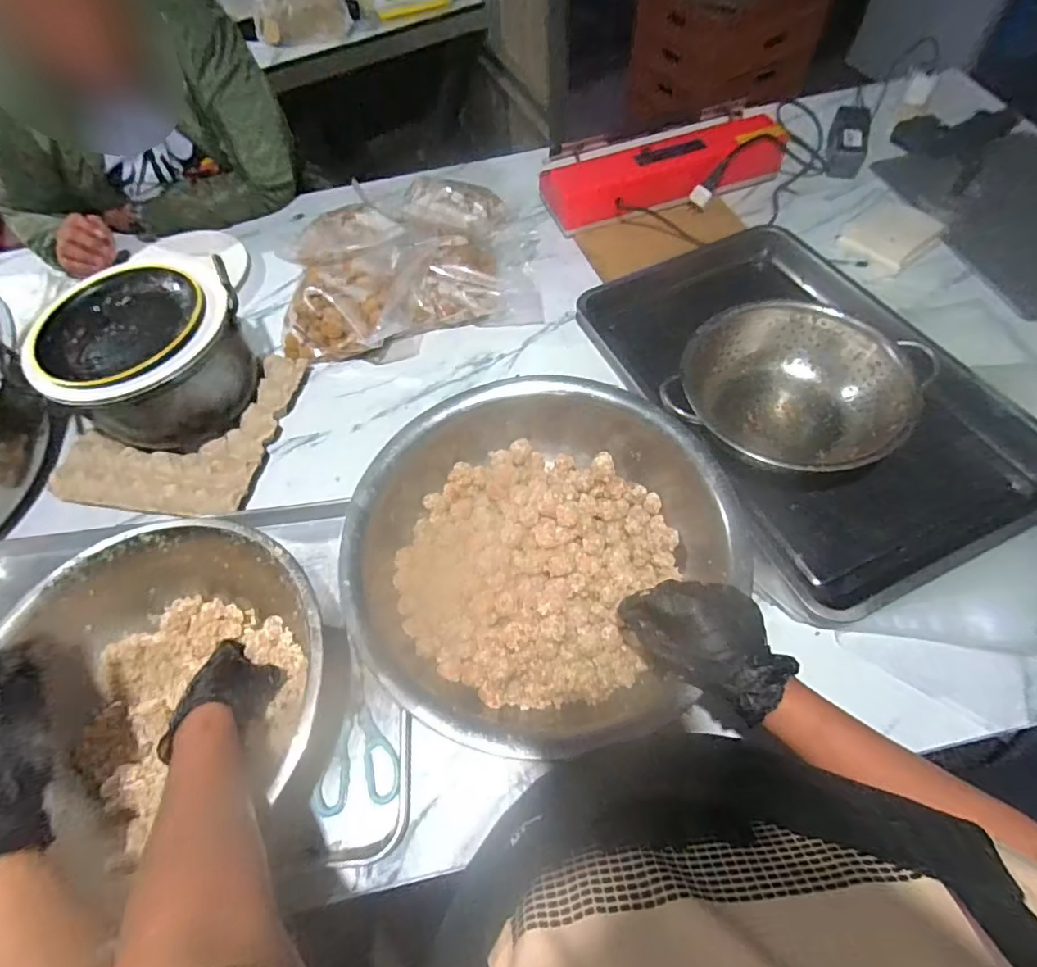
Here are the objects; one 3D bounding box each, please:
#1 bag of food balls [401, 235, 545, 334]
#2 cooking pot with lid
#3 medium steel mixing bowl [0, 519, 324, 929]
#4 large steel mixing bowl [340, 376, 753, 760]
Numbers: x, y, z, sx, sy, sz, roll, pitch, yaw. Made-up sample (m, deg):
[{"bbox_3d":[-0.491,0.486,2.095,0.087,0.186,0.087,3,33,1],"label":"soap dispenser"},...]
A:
[{"bbox_3d":[-0.080,-0.333,0.866,0.225,0.090,0.135,-8,60,0],"label":"bag of food balls"},{"bbox_3d":[-0.497,-0.168,0.729,0.222,0.148,0.215,-2,60,3],"label":"cooking pot with lid"},{"bbox_3d":[-0.346,0.190,0.547,0.300,0.117,0.293,-2,60,3],"label":"medium steel mixing bowl"},{"bbox_3d":[0.018,0.069,0.583,0.382,0.105,0.398,-2,60,3],"label":"large steel mixing bowl"}]

